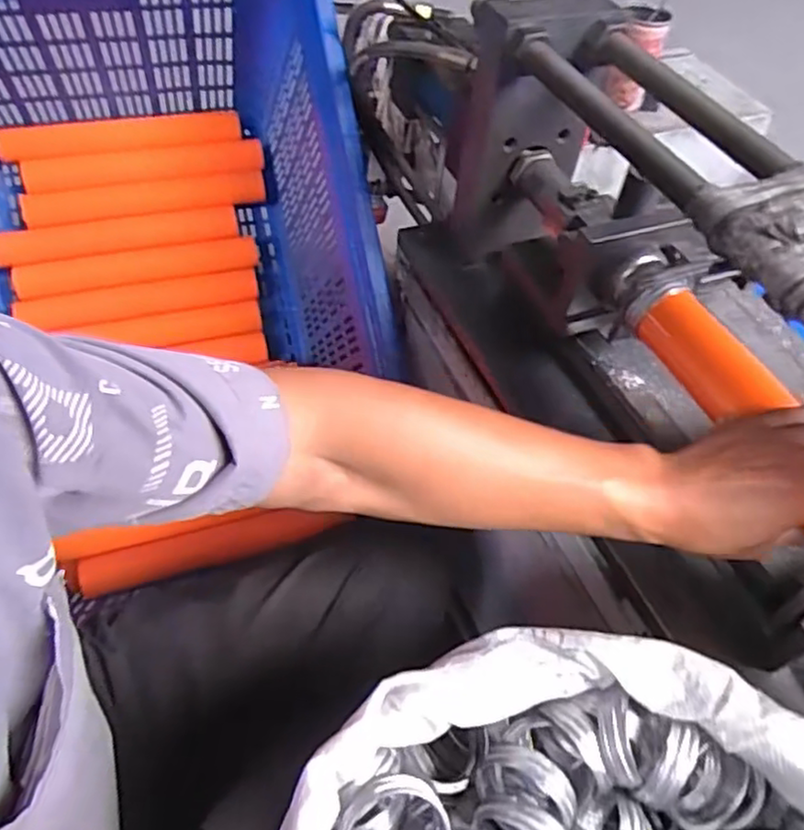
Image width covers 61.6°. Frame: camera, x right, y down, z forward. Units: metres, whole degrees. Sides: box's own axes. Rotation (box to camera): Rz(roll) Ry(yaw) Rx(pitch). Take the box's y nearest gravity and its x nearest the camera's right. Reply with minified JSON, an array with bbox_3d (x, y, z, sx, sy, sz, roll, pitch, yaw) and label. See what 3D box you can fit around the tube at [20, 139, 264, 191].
[{"bbox_3d":[-0.410,-0.398,1.083,0.369,0.041,0.053,-10,54,-13],"label":"tube"}]

